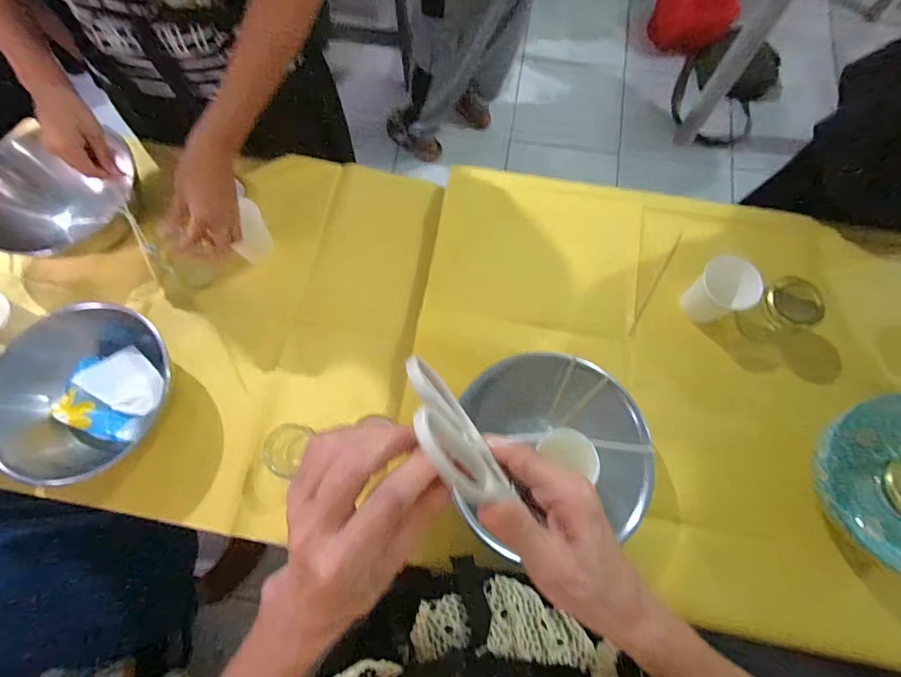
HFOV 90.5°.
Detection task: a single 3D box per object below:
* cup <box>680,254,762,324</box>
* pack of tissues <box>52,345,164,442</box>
[{"bbox_3d":[0.376,-0.064,0.626,0.076,0.089,0.076,0,73,1],"label":"cup"},{"bbox_3d":[-0.470,0.076,0.634,0.140,0.055,0.123,20,74,7],"label":"pack of tissues"}]

